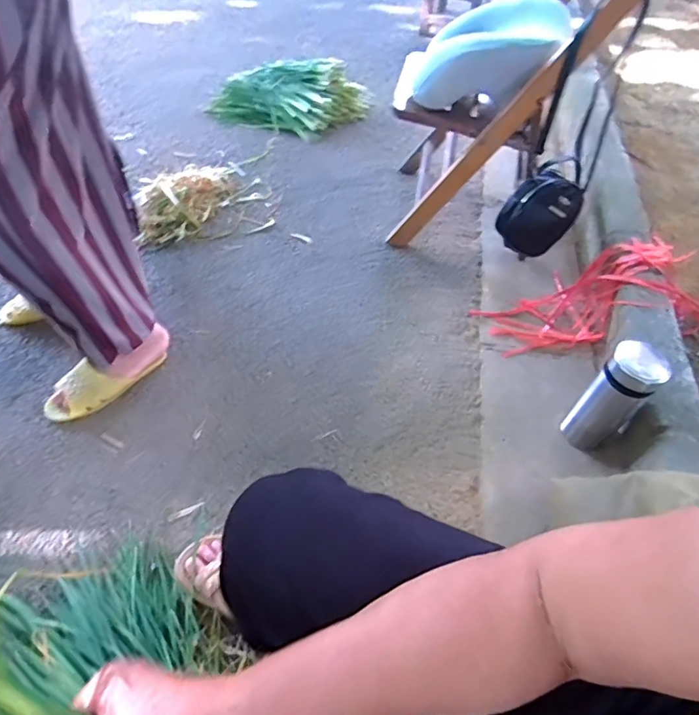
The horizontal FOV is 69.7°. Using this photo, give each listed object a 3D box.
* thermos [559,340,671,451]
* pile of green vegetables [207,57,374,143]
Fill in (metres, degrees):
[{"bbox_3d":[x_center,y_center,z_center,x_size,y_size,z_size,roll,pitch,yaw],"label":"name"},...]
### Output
[{"bbox_3d":[0.455,0.085,0.893,0.099,0.249,0.083,-38,63,-26],"label":"thermos"},{"bbox_3d":[-0.210,-0.878,1.646,0.501,0.150,0.303,19,55,12],"label":"pile of green vegetables"}]

